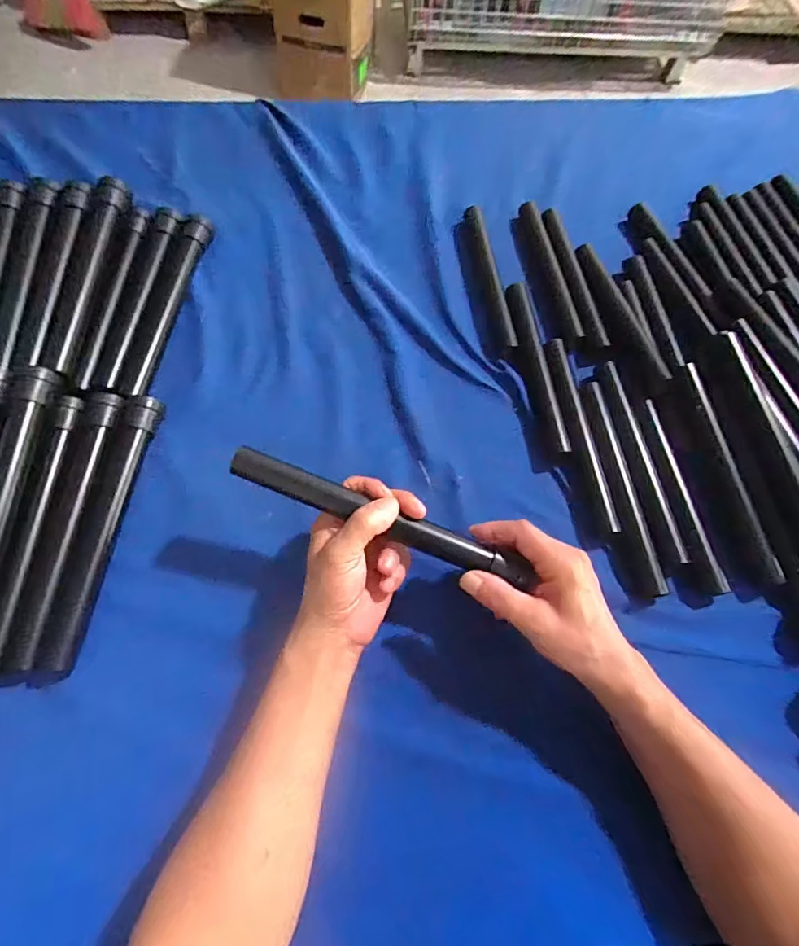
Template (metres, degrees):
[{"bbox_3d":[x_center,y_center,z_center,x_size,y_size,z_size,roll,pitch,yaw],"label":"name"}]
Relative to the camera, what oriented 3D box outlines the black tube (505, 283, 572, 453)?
[{"bbox_3d":[0.146,-0.118,0.518,0.026,0.023,0.213,-5,66,-5],"label":"black tube"}]

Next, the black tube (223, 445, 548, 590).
[{"bbox_3d":[-0.014,0.034,0.367,0.240,0.023,0.023,22,66,-1],"label":"black tube"}]

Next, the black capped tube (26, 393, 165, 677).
[{"bbox_3d":[-0.264,0.046,0.419,0.027,0.024,0.254,8,66,1],"label":"black capped tube"}]

